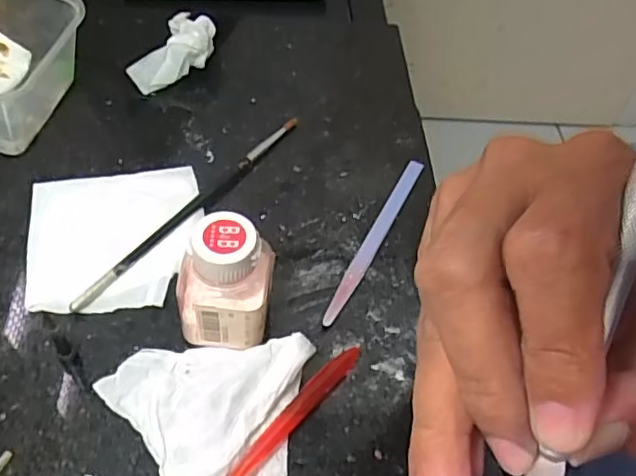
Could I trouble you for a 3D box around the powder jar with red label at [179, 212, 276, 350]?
[{"bbox_3d":[-0.045,0.024,0.290,0.045,0.070,0.035,0,53,-5],"label":"powder jar with red label"}]

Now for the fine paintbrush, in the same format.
[{"bbox_3d":[-0.070,-0.022,0.360,0.008,0.010,0.187,32,57,17],"label":"fine paintbrush"}]

